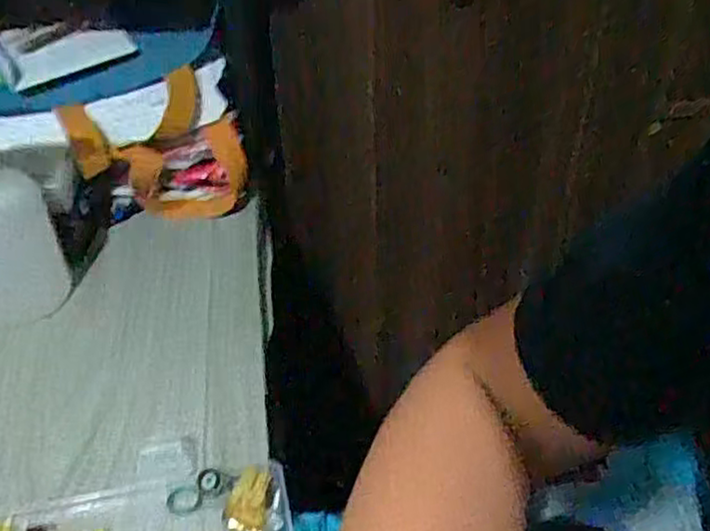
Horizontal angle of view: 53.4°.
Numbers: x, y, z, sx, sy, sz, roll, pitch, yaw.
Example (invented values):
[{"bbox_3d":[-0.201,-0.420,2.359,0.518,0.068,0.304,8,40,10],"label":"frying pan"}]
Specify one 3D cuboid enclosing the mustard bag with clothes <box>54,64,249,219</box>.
[{"bbox_3d":[-0.166,-0.095,0.603,0.138,0.105,0.059,-15,42,-14],"label":"mustard bag with clothes"}]

